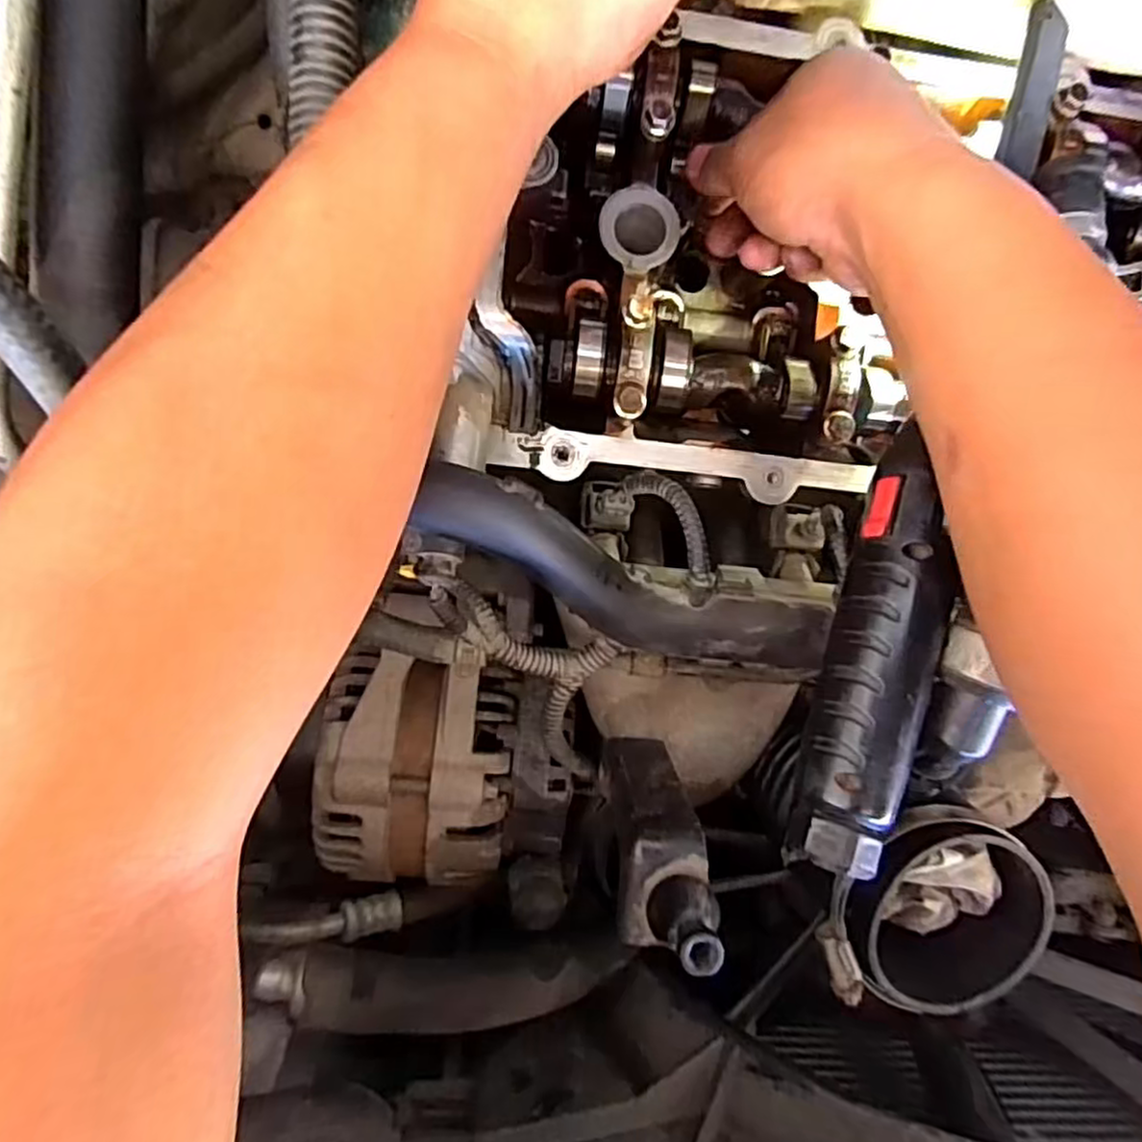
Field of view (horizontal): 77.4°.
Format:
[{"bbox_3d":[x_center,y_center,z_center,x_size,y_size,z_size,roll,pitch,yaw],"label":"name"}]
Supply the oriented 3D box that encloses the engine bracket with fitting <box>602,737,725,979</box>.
[{"bbox_3d":[0.029,0.099,0.271,0.030,0.137,0.035,-1,98,-5],"label":"engine bracket with fitting"}]

